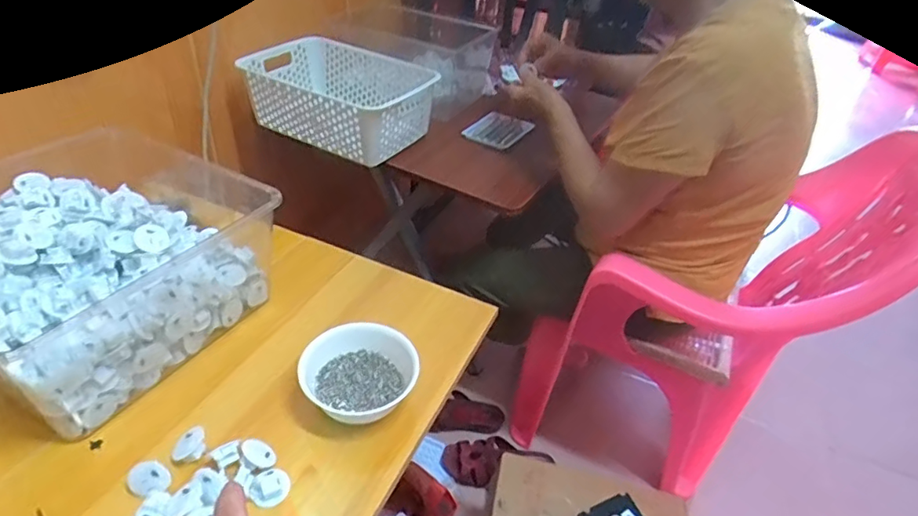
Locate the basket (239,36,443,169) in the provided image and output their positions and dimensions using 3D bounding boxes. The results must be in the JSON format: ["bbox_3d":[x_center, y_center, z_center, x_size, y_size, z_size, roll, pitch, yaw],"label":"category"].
[{"bbox_3d":[-0.215,-0.286,0.948,0.303,0.106,0.205,22,40,18],"label":"basket"}]

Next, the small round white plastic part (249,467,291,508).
[{"bbox_3d":[-0.166,0.201,0.472,0.032,0.010,0.031,5,38,-4],"label":"small round white plastic part"}]

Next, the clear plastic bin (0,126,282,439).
[{"bbox_3d":[-0.405,-0.009,0.607,0.339,0.125,0.313,27,42,23],"label":"clear plastic bin"}]

